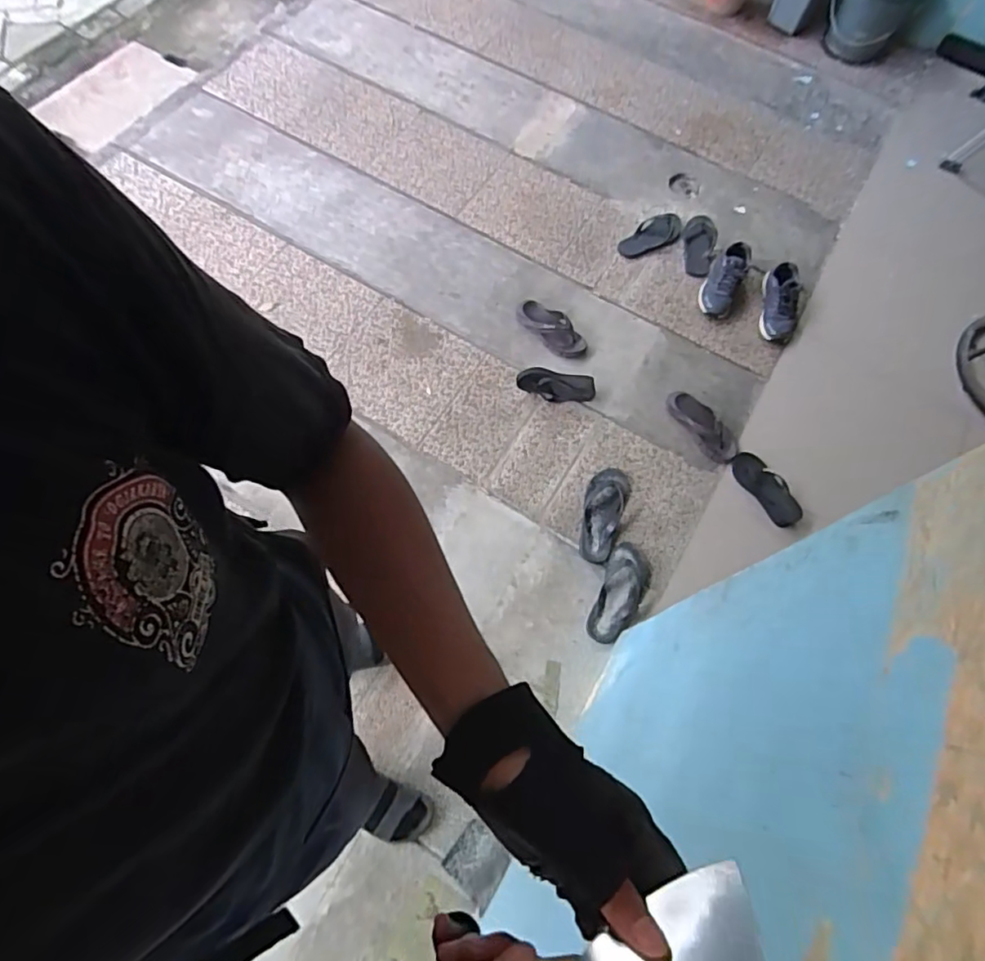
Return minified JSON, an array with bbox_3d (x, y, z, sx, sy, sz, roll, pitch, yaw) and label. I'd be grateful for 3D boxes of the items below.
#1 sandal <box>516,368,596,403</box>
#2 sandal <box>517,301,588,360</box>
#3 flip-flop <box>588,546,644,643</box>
[{"bbox_3d":[0.193,-0.287,1.741,0.234,0.087,0.066,10,67,1],"label":"sandal"},{"bbox_3d":[0.194,-0.482,1.848,0.270,0.043,0.119,40,70,13],"label":"sandal"},{"bbox_3d":[0.342,0.305,1.562,0.110,0.028,0.269,23,67,7],"label":"flip-flop"}]

